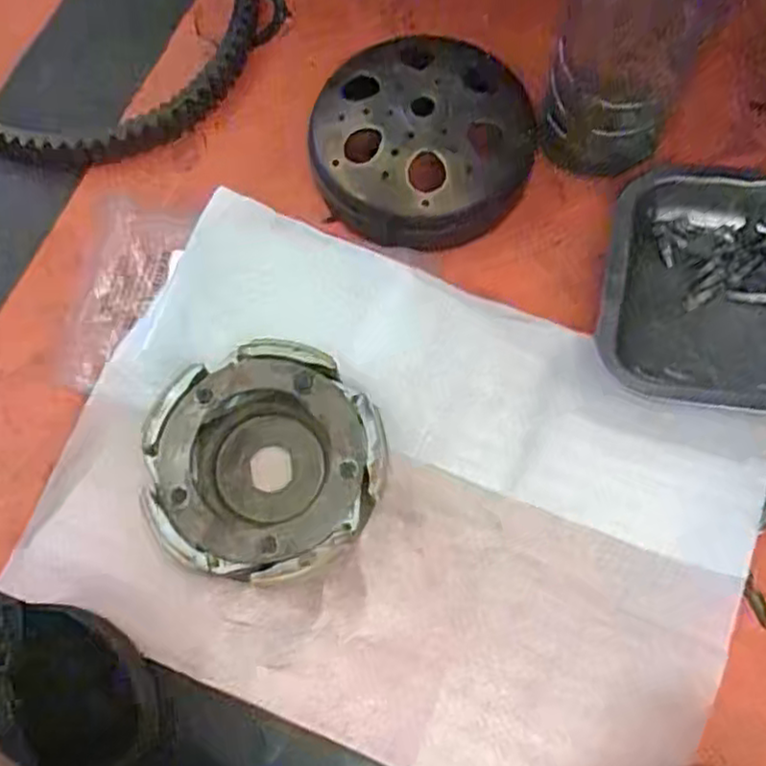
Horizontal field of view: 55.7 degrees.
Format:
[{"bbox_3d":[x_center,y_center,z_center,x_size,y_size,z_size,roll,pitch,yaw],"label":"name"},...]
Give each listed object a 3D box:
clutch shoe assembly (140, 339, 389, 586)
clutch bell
[{"bbox_3d":[-0.070,0.049,0.433,0.136,0.034,0.136,-1,70,2],"label":"clutch shoe assembly"},{"bbox_3d":[0.026,-0.171,0.491,0.147,0.035,0.141,-18,71,-5],"label":"clutch bell"}]

